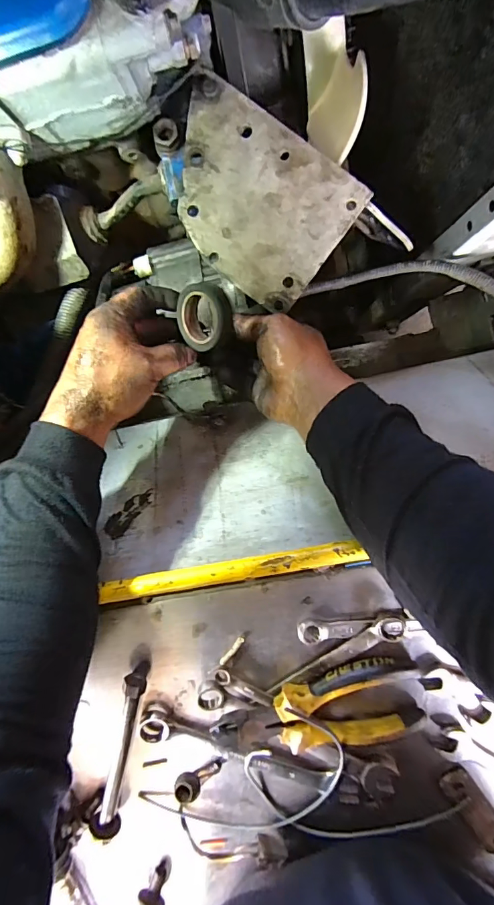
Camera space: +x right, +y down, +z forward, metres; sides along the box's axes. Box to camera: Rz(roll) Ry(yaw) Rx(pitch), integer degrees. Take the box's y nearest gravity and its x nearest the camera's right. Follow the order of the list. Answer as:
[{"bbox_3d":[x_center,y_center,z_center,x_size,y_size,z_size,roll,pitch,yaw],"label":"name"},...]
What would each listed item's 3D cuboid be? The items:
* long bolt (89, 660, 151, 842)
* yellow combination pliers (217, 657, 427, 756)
[{"bbox_3d":[-0.100,0.236,0.333,0.020,0.021,0.133,11,96,0],"label":"long bolt"},{"bbox_3d":[0.053,0.193,0.317,0.150,0.028,0.056,-13,95,2],"label":"yellow combination pliers"}]

